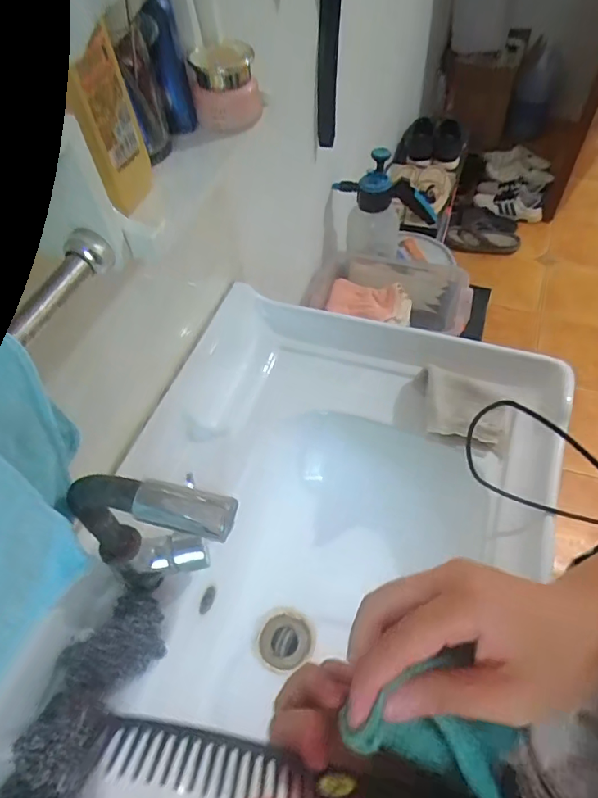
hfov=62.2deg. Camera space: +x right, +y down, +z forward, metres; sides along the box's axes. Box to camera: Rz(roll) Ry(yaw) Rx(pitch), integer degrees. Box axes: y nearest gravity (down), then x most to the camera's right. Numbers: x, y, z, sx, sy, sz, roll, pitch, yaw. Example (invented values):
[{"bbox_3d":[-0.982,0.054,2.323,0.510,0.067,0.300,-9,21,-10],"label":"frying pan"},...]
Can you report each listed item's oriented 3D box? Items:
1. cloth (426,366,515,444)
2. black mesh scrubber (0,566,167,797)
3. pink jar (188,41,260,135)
[{"bbox_3d":[0.220,0.009,0.639,0.106,0.029,0.089,6,55,10],"label":"cloth"},{"bbox_3d":[-0.200,0.282,0.457,0.094,0.054,0.242,11,56,12],"label":"black mesh scrubber"},{"bbox_3d":[-0.062,-0.262,0.415,0.053,0.058,0.050,-10,54,-2],"label":"pink jar"}]

